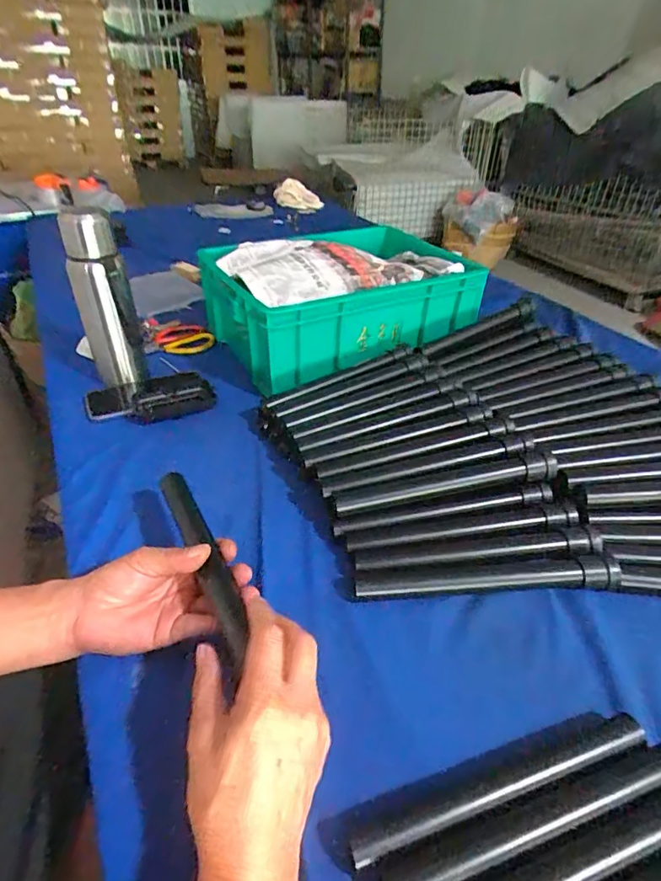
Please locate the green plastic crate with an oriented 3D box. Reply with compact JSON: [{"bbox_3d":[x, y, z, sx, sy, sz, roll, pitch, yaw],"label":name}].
[{"bbox_3d":[0.016,-0.246,0.809,0.398,0.129,0.285,-22,42,-28],"label":"green plastic crate"}]

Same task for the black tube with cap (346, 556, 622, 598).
[{"bbox_3d":[0.148,0.130,0.458,0.247,0.021,0.028,0,36,-2],"label":"black tube with cap"}]

